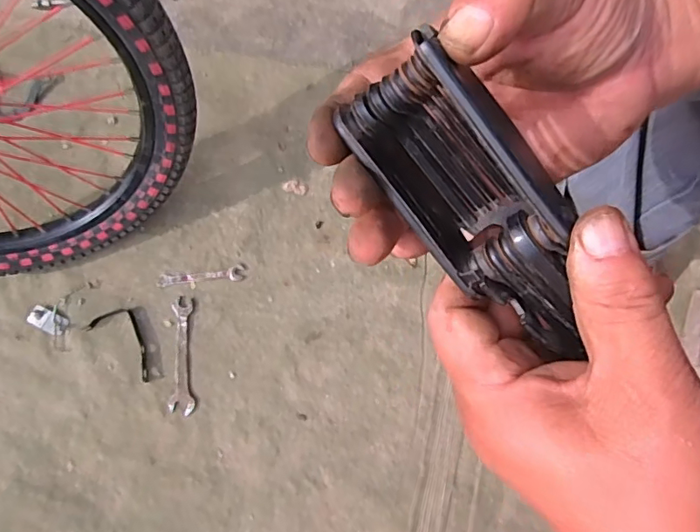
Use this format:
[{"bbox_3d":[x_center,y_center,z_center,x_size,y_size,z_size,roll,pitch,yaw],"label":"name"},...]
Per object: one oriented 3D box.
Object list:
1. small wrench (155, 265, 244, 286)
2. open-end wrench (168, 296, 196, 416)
[{"bbox_3d":[-0.205,0.015,0.697,0.115,0.010,0.018,-4,76,-2],"label":"small wrench"},{"bbox_3d":[-0.221,0.117,0.674,0.033,0.013,0.151,-2,76,-2],"label":"open-end wrench"}]

